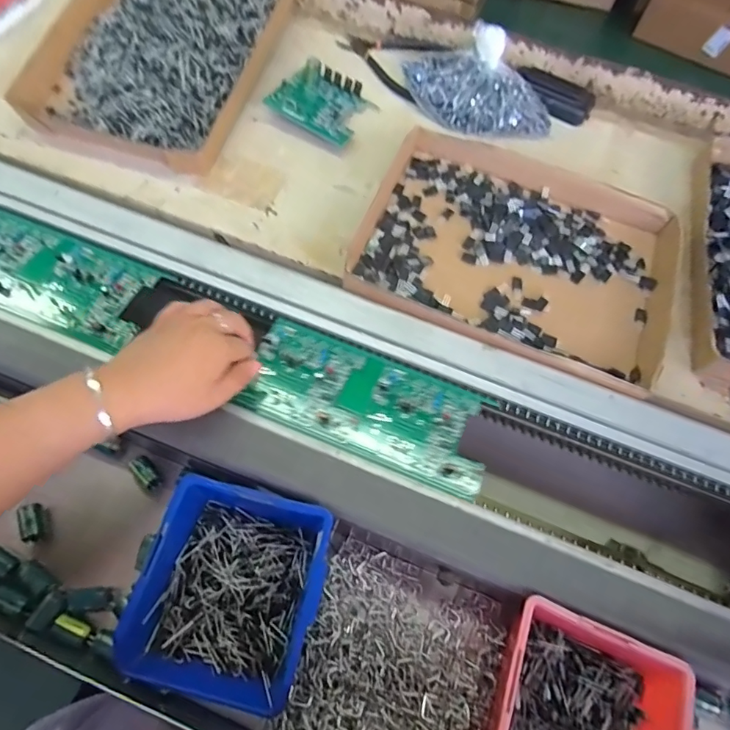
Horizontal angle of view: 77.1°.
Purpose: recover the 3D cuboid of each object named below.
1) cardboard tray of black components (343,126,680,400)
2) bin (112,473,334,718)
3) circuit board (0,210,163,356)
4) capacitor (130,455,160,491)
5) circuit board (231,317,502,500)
[{"bbox_3d":[0.159,-0.118,0.476,0.310,0.031,0.235,21,59,5],"label":"cardboard tray of black components"},{"bbox_3d":[-0.094,0.163,0.333,0.118,0.050,0.132,14,58,1],"label":"bin"},{"bbox_3d":[-0.402,-0.125,0.446,0.429,0.025,0.095,22,59,6],"label":"circuit board"},{"bbox_3d":[-0.184,0.090,0.385,0.013,0.013,0.029,-31,68,-23],"label":"capacitor"},{"bbox_3d":[0.003,0.032,0.401,0.215,0.013,0.100,24,66,7],"label":"circuit board"}]

